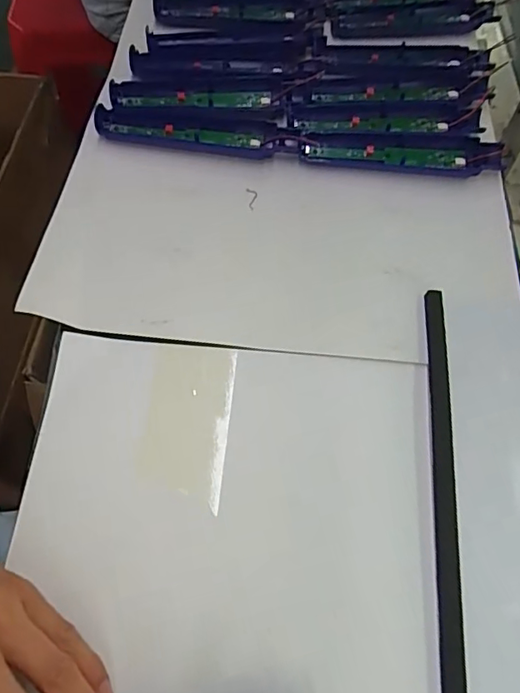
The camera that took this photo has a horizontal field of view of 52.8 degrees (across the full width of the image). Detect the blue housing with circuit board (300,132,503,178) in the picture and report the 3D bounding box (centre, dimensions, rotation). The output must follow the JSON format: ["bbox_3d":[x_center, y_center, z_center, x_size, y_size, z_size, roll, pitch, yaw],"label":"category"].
[{"bbox_3d":[0.122,-0.171,0.458,0.169,0.014,0.042,7,63,2],"label":"blue housing with circuit board"}]

